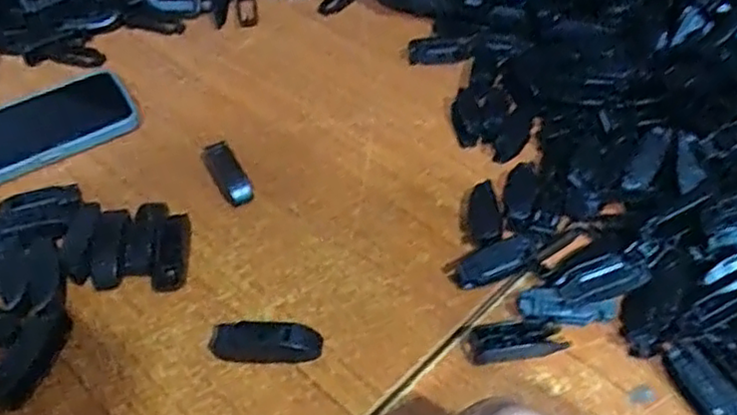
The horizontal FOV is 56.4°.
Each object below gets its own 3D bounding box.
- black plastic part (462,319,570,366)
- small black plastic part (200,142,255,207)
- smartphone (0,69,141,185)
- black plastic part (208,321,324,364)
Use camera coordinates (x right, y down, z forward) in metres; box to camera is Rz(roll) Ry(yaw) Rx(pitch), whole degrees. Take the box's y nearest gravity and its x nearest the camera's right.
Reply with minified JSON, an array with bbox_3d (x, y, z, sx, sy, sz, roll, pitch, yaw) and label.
[{"bbox_3d":[0.077,0.070,0.362,0.050,0.011,0.019,-4,46,-1],"label":"black plastic part"},{"bbox_3d":[-0.095,-0.024,0.459,0.019,0.014,0.052,-24,50,-19],"label":"small black plastic part"},{"bbox_3d":[-0.251,-0.053,0.490,0.160,0.014,0.082,-28,51,-22],"label":"smartphone"},{"bbox_3d":[-0.055,0.072,0.366,0.059,0.016,0.016,1,47,4],"label":"black plastic part"}]

